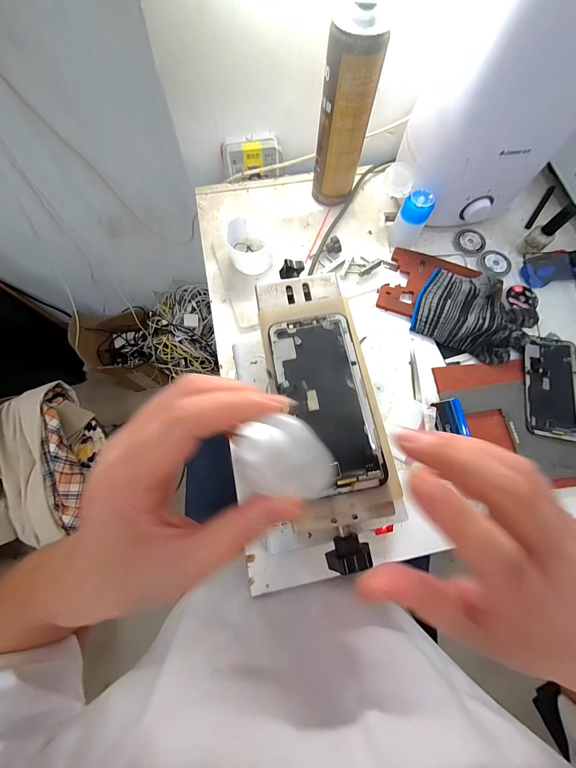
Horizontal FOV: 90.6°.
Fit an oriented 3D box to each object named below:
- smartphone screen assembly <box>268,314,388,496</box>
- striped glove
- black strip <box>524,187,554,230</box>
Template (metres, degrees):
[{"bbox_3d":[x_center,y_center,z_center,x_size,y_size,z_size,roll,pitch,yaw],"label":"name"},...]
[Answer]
[{"bbox_3d":[0.028,0.011,0.222,0.066,0.004,0.139,-10,75,-3],"label":"smartphone screen assembly"},{"bbox_3d":[0.265,-0.096,0.401,0.159,0.031,0.106,24,74,6],"label":"striped glove"},{"bbox_3d":[0.421,-0.295,0.474,0.011,0.010,0.098,36,77,9],"label":"black strip"}]

